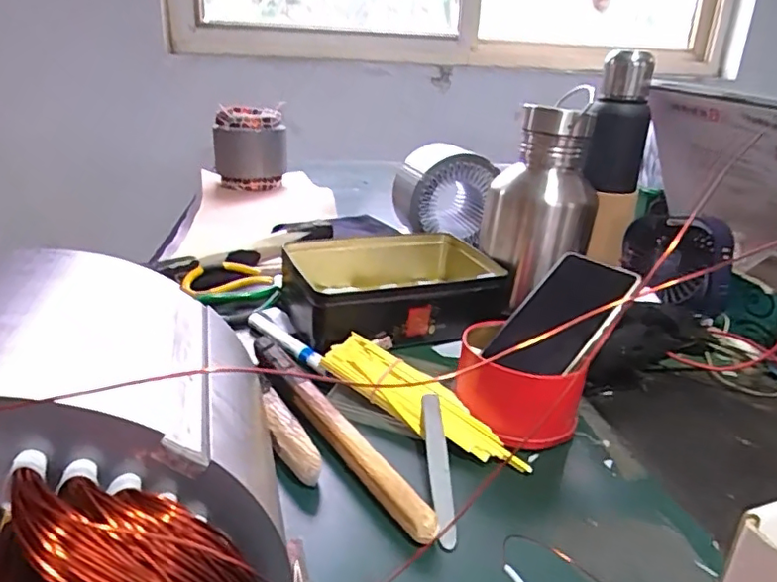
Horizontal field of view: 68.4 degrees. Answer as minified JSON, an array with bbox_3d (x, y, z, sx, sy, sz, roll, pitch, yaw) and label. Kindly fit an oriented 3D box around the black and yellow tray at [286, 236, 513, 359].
[{"bbox_3d":[0.008,-0.009,0.627,0.228,0.070,0.162,-8,24,-24],"label":"black and yellow tray"}]

